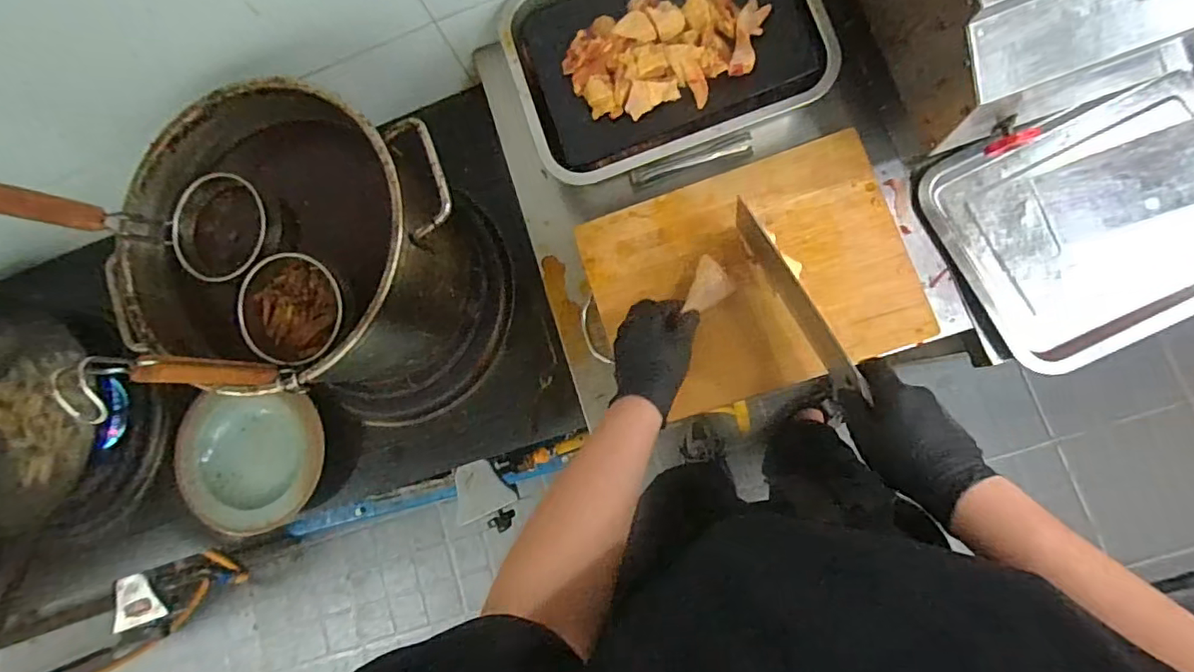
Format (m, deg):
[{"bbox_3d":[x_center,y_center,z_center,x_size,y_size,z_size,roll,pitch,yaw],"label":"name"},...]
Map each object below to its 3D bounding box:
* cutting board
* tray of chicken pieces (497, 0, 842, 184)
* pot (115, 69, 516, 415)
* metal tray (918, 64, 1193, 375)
[{"bbox_3d":[0.174,-0.065,0.635,0.343,0.032,0.251,-17,83,6],"label":"cutting board"},{"bbox_3d":[0.073,-0.338,0.655,0.352,0.046,0.258,-18,83,6],"label":"tray of chicken pieces"},{"bbox_3d":[-0.307,-0.079,0.678,0.341,0.270,0.317,21,88,9],"label":"pot"},{"bbox_3d":[0.572,-0.133,0.605,0.340,0.031,0.253,-23,82,5],"label":"metal tray"}]

